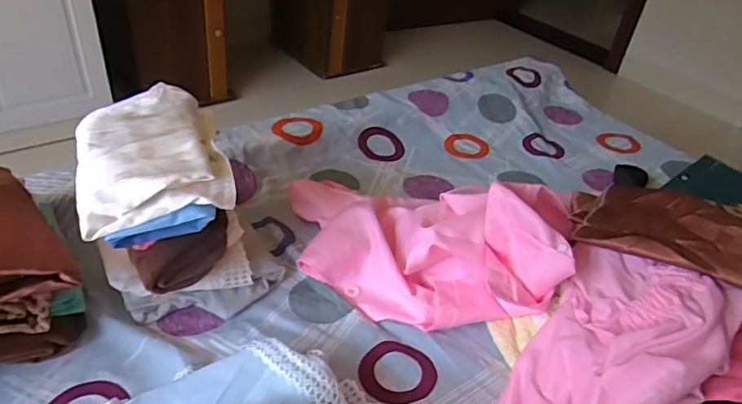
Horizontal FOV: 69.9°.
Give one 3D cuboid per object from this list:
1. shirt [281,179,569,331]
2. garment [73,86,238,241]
[{"bbox_3d":[0.075,0.046,0.780,0.419,0.146,0.240,8,39,0],"label":"shirt"},{"bbox_3d":[-0.276,-0.065,0.665,0.167,0.053,0.222,-10,40,-21],"label":"garment"}]

